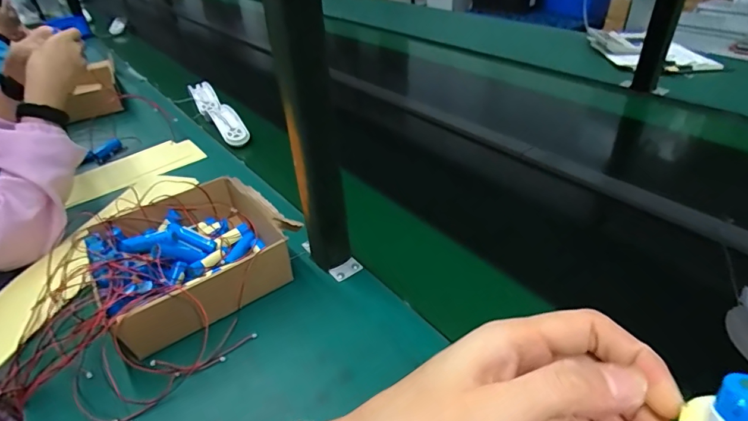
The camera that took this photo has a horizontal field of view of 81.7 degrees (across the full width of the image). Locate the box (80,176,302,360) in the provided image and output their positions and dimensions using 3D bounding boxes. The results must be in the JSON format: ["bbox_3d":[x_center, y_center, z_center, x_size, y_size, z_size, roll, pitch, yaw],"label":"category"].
[{"bbox_3d":[-0.239,0.061,0.566,0.228,0.084,0.212,-27,41,-27],"label":"box"}]

